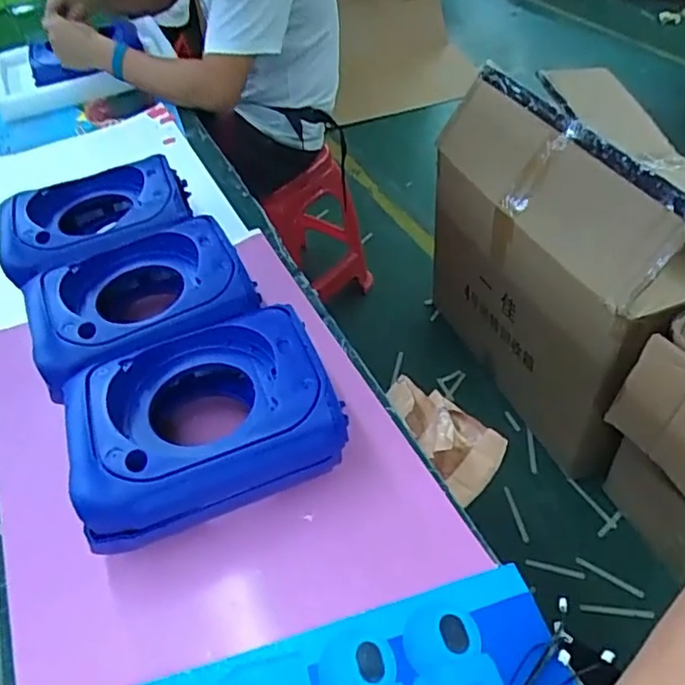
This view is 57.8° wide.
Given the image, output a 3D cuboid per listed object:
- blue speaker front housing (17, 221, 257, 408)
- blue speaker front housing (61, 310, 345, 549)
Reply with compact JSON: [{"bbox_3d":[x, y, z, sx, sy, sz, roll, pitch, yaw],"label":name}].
[{"bbox_3d":[-0.208,-0.035,0.663,0.221,0.092,0.175,-17,46,-9],"label":"blue speaker front housing"},{"bbox_3d":[-0.125,0.070,0.558,0.222,0.094,0.166,-18,45,-12],"label":"blue speaker front housing"}]

